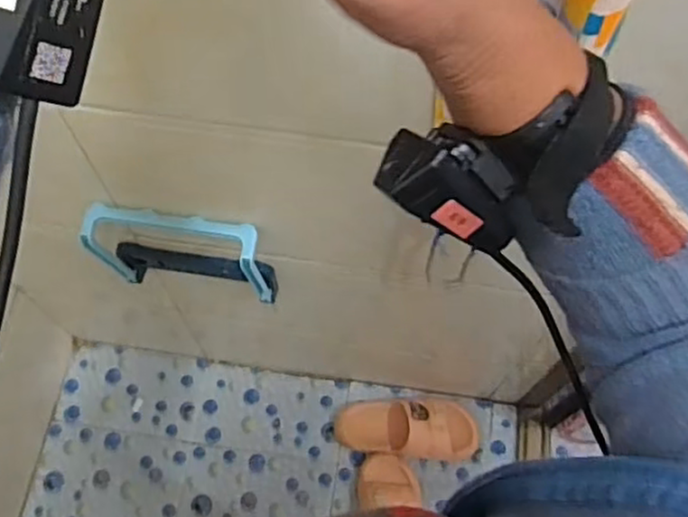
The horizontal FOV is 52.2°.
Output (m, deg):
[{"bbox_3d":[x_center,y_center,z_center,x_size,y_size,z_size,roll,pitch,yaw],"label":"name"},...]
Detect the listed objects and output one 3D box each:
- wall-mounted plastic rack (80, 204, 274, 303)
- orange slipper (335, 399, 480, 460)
[{"bbox_3d":[-0.214,0.005,0.942,0.224,0.193,0.050,8,66,2],"label":"wall-mounted plastic rack"},{"bbox_3d":[0.133,0.336,1.390,0.272,0.081,0.115,1,66,-1],"label":"orange slipper"}]

